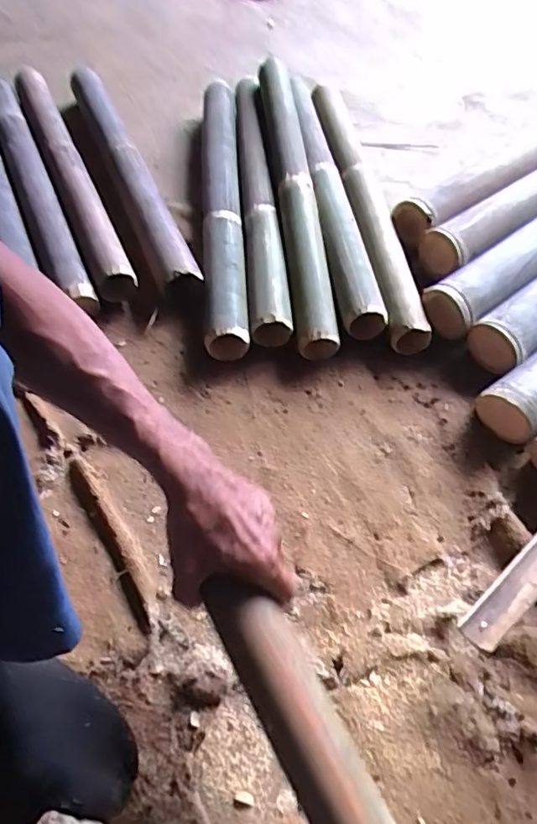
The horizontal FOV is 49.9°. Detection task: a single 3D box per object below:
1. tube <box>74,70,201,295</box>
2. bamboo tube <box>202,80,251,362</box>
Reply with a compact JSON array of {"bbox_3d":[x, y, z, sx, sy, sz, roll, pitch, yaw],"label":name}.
[{"bbox_3d":[-0.243,-0.419,0.982,0.063,0.059,0.624,-19,57,-13],"label":"tube"},{"bbox_3d":[-0.079,-0.357,0.954,0.064,0.067,0.654,-3,55,-2],"label":"bamboo tube"}]

